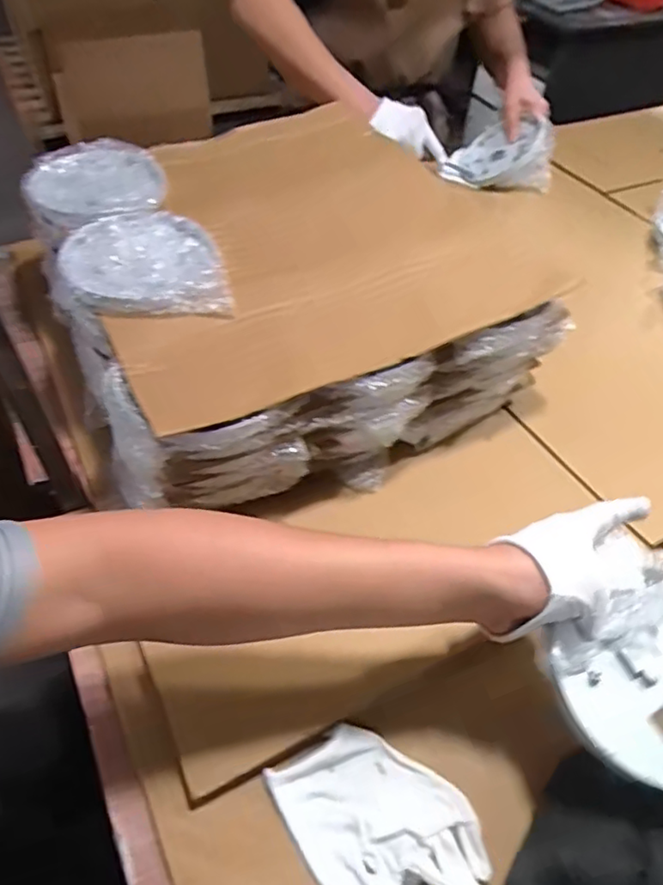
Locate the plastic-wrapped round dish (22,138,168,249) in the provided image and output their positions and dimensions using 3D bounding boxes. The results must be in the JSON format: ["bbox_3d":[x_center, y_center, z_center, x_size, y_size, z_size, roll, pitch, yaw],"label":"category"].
[{"bbox_3d":[-0.248,-0.270,0.634,0.138,0.032,0.150,-22,54,-21],"label":"plastic-wrapped round dish"}]

